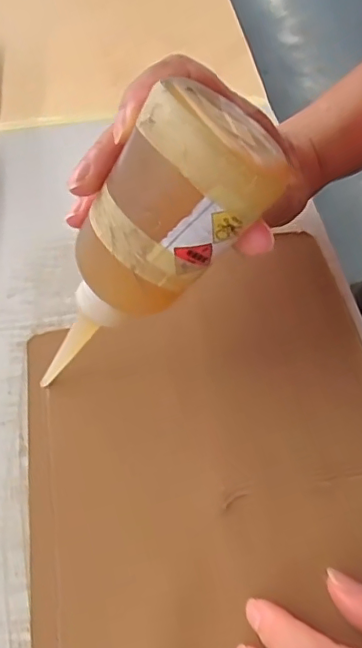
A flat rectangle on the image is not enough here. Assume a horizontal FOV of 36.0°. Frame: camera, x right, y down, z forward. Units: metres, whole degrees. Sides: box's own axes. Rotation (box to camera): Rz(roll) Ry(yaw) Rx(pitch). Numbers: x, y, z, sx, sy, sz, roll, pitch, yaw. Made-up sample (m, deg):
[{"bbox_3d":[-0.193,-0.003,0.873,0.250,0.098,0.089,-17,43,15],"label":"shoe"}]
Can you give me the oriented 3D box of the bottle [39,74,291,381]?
[{"bbox_3d":[-0.024,-0.029,0.255,0.052,0.152,0.050,11,46,-37],"label":"bottle"}]

